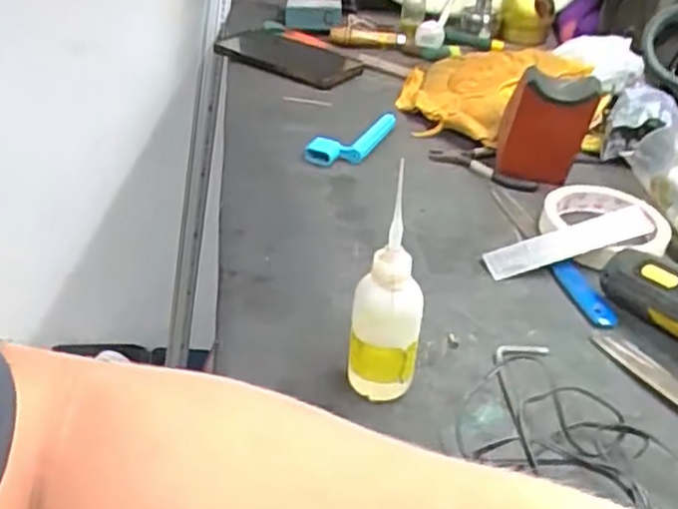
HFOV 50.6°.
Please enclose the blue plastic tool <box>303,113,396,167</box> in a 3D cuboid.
[{"bbox_3d":[0.020,-0.104,0.652,0.102,0.025,0.034,-20,41,-29],"label":"blue plastic tool"}]

